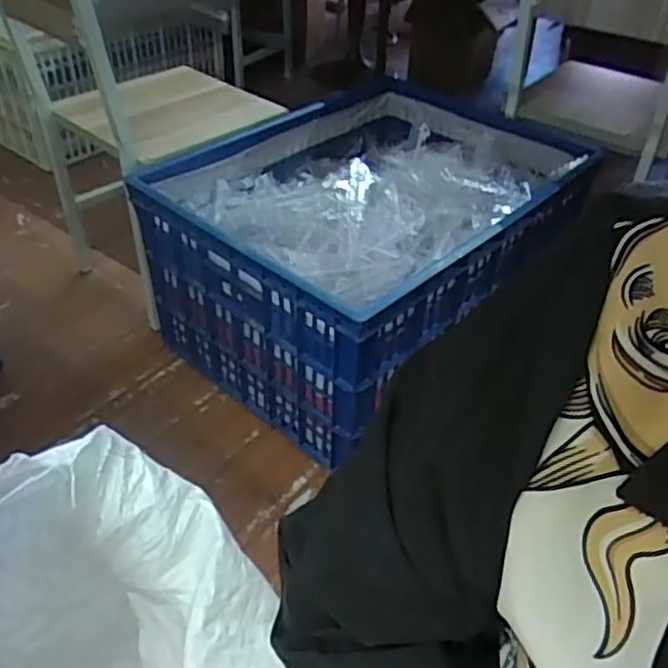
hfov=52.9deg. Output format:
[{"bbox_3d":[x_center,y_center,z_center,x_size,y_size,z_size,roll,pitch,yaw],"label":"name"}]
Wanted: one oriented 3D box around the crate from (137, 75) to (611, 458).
[{"bbox_3d":[0.093,-0.182,1.431,0.795,0.431,0.572,-32,50,-33],"label":"crate"}]

